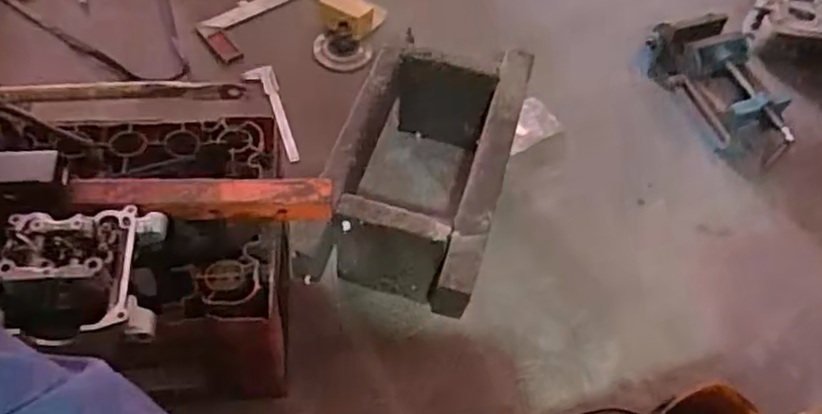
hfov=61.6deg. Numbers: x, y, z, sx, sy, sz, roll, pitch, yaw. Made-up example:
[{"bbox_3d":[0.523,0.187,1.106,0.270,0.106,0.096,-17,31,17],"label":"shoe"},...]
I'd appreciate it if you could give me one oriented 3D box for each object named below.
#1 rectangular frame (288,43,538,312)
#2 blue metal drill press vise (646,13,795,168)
[{"bbox_3d":[0.012,-0.032,1.094,0.249,0.222,0.468,16,56,5],"label":"rectangular frame"},{"bbox_3d":[0.593,-0.234,1.307,0.158,0.088,0.322,-19,60,-18],"label":"blue metal drill press vise"}]

